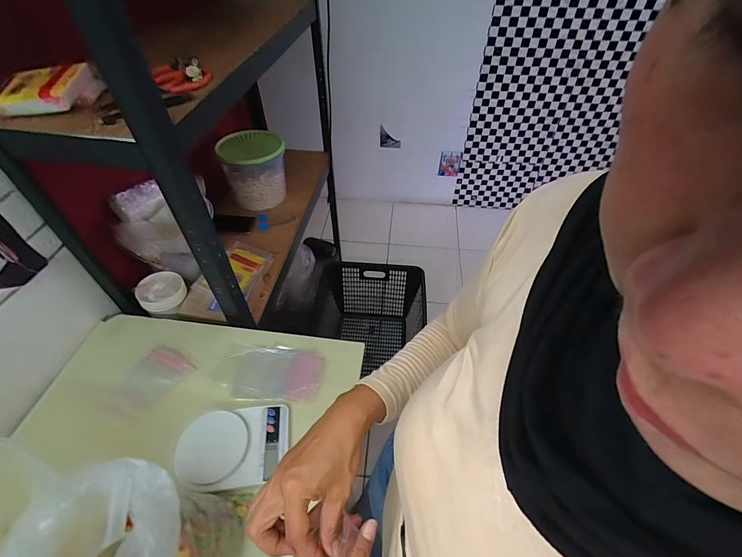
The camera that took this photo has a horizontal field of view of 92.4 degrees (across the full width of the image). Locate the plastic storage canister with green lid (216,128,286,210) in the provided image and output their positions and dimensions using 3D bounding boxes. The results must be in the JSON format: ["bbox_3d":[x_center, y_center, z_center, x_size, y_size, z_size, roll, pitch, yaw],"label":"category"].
[{"bbox_3d":[-0.360,-0.342,1.141,0.184,0.196,0.169,-6,49,-6],"label":"plastic storage canister with green lid"}]

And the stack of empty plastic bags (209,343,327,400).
[{"bbox_3d":[-0.206,0.183,0.713,0.216,0.019,0.119,1,48,0],"label":"stack of empty plastic bags"}]

